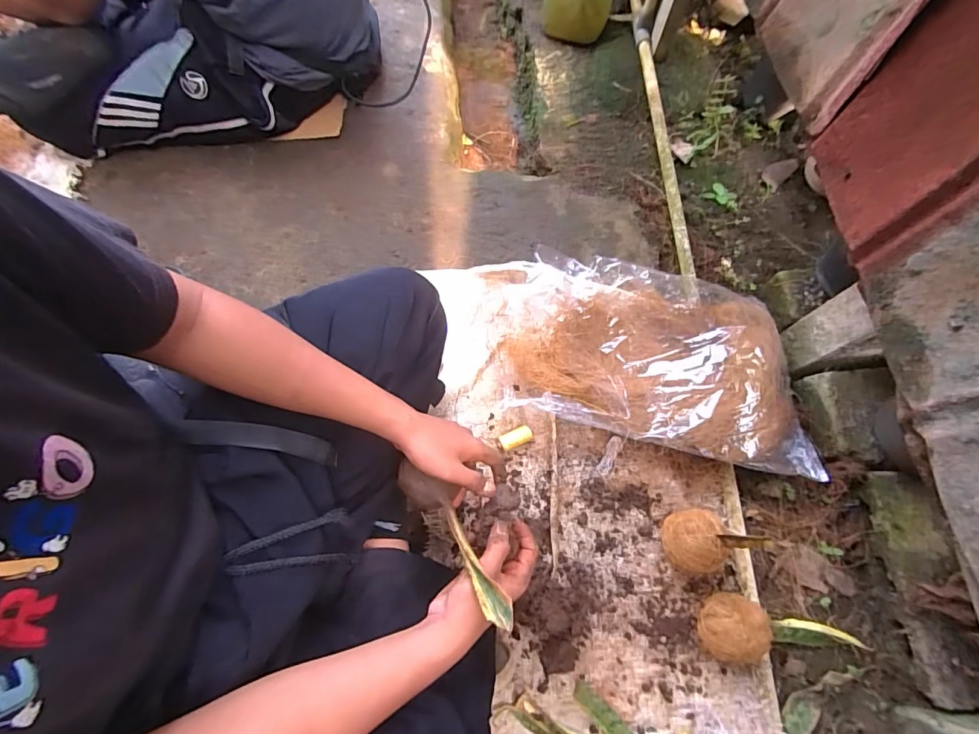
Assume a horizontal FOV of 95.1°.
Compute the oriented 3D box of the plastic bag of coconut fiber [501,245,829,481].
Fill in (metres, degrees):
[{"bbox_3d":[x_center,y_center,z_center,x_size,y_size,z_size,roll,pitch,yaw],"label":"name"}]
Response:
[{"bbox_3d":[0.258,-0.018,0.679,0.472,0.102,0.266,15,69,5],"label":"plastic bag of coconut fiber"}]

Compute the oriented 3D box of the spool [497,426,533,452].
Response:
[{"bbox_3d":[0.040,0.112,0.693,0.057,0.022,0.026,-21,70,-9],"label":"spool"}]

